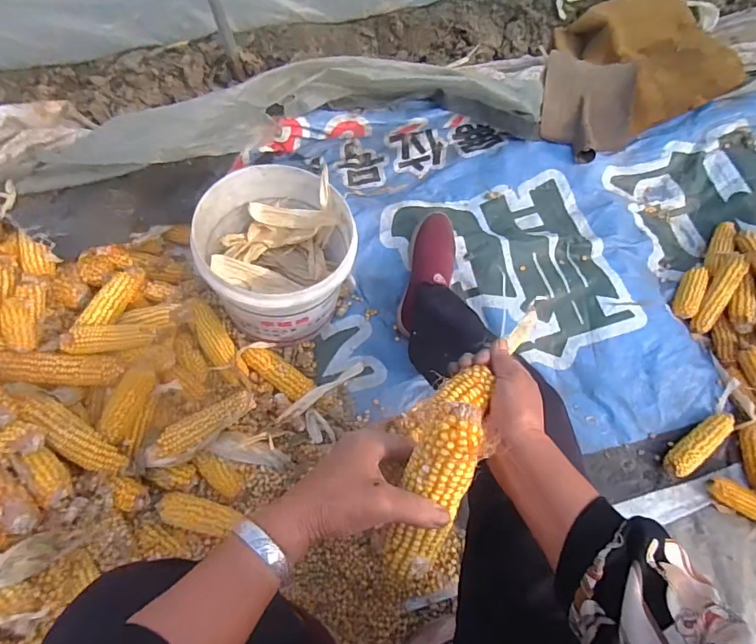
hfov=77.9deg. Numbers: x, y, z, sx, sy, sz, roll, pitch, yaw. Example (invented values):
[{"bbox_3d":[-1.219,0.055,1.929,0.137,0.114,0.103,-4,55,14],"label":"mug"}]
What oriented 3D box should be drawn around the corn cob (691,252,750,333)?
[{"bbox_3d":[0.747,-0.063,1.027,0.047,0.043,0.190,27,95,7],"label":"corn cob"}]

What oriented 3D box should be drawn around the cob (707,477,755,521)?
[{"bbox_3d":[0.718,0.353,0.880,0.169,0.039,0.043,29,71,8],"label":"cob"}]

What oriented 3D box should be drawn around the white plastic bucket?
[{"bbox_3d":[-0.174,-0.113,0.858,0.254,0.206,0.262,1,69,-2],"label":"white plastic bucket"}]

